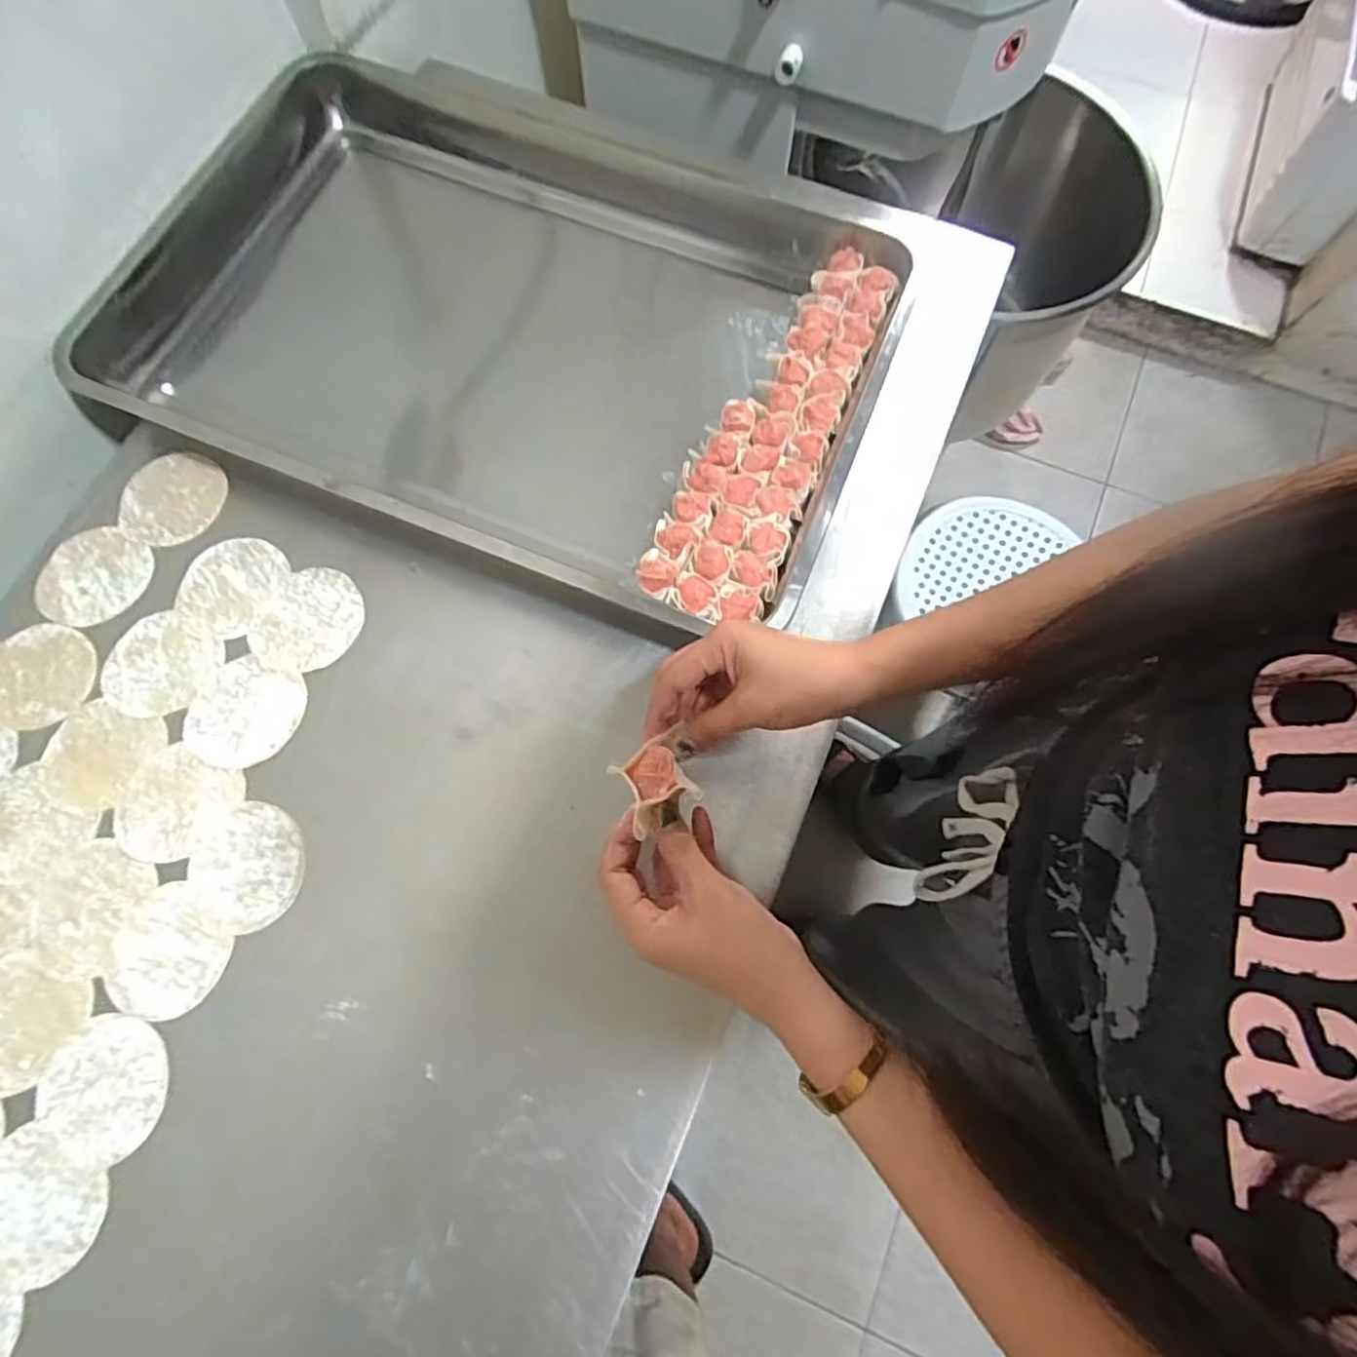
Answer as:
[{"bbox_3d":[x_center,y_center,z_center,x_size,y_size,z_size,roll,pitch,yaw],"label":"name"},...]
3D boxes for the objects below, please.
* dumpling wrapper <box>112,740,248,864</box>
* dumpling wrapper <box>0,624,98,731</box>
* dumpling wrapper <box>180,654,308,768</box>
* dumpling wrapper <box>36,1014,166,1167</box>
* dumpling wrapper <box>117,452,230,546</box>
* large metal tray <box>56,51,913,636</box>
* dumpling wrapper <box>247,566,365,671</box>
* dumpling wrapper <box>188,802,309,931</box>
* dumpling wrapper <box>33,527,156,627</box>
[{"bbox_3d":[-0.344,0.086,0.468,0.071,0.004,0.074,25,73,7],"label":"dumpling wrapper"},{"bbox_3d":[-0.463,-0.002,0.493,0.082,0.004,0.075,4,72,0],"label":"dumpling wrapper"},{"bbox_3d":[-0.307,0.025,0.486,0.075,0.004,0.075,20,73,5],"label":"dumpling wrapper"},{"bbox_3d":[-0.349,0.250,0.418,0.075,0.004,0.073,0,72,-1],"label":"dumpling wrapper"},{"bbox_3d":[-0.392,-0.138,0.529,0.076,0.007,0.075,1,72,0],"label":"dumpling wrapper"},{"bbox_3d":[-0.144,-0.285,0.565,0.596,0.053,0.388,21,73,6],"label":"large metal tray"},{"bbox_3d":[-0.273,-0.043,0.508,0.072,0.004,0.082,34,75,9],"label":"dumpling wrapper"},{"bbox_3d":[-0.288,0.124,0.457,0.074,0.004,0.080,0,72,-1],"label":"dumpling wrapper"},{"bbox_3d":[-0.441,-0.076,0.517,0.073,0.004,0.078,0,72,-1],"label":"dumpling wrapper"}]

